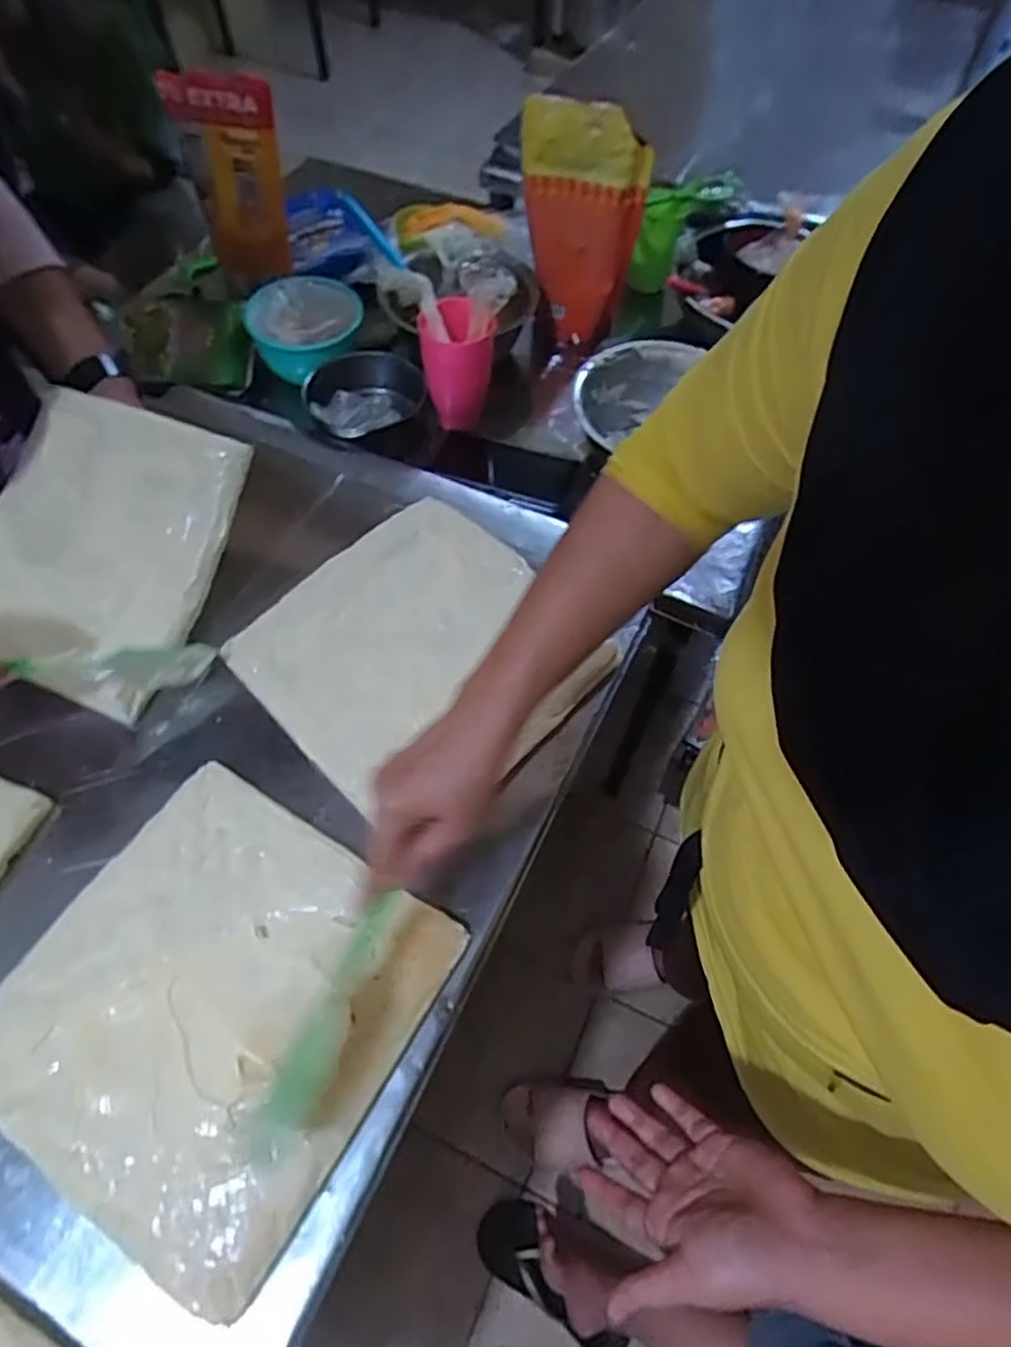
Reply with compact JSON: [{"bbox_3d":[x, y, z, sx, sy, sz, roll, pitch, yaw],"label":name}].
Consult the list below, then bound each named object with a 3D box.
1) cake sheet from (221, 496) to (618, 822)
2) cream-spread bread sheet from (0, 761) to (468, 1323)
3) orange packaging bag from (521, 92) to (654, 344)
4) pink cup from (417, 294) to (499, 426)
[{"bbox_3d":[-0.071,-0.018,0.598,0.246,0.025,0.242,-39,68,-21],"label":"cake sheet"},{"bbox_3d":[-0.193,0.212,0.465,0.245,0.013,0.243,29,63,15],"label":"cream-spread bread sheet"},{"bbox_3d":[0.088,-0.539,0.850,0.136,0.234,0.071,22,62,11],"label":"orange packaging bag"},{"bbox_3d":[-0.060,-0.360,0.808,0.076,0.128,0.080,0,60,-1],"label":"pink cup"}]

